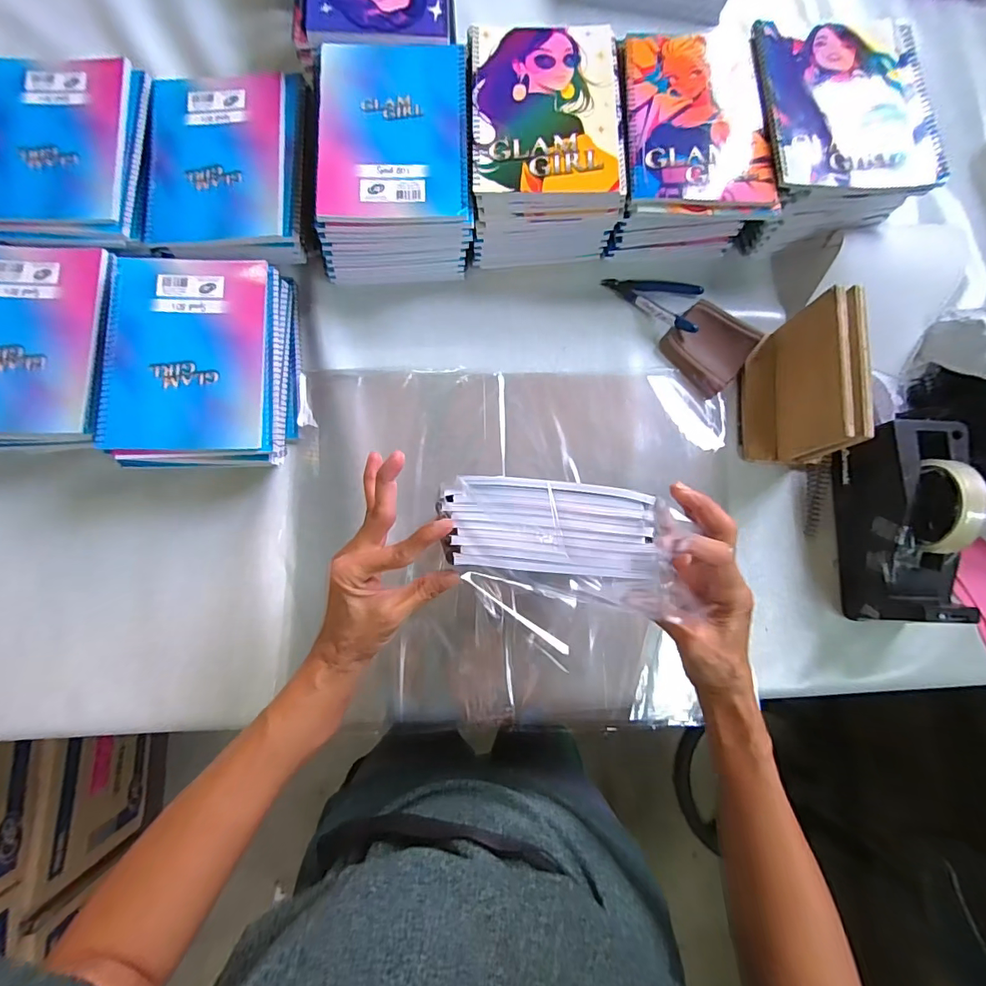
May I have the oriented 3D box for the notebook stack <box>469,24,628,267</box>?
[{"bbox_3d":[0.053,-0.379,0.543,0.154,0.122,0.197,-4,81,-2],"label":"notebook stack"}]

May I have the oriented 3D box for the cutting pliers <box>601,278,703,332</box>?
[{"bbox_3d":[0.191,-0.235,0.570,0.114,0.024,0.068,15,80,1],"label":"cutting pliers"}]

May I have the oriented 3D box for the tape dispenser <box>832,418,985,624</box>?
[{"bbox_3d":[0.421,0.031,0.486,0.075,0.118,0.198,5,80,-1],"label":"tape dispenser"}]

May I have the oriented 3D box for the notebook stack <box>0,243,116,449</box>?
[{"bbox_3d":[-0.475,-0.150,0.504,0.172,0.068,0.214,1,80,-3],"label":"notebook stack"}]

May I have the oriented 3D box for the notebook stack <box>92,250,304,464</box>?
[{"bbox_3d":[-0.297,-0.132,0.499,0.159,0.071,0.209,-2,81,-2],"label":"notebook stack"}]

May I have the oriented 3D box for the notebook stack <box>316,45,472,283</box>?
[{"bbox_3d":[-0.106,-0.355,0.535,0.160,0.123,0.206,-2,80,-4],"label":"notebook stack"}]

